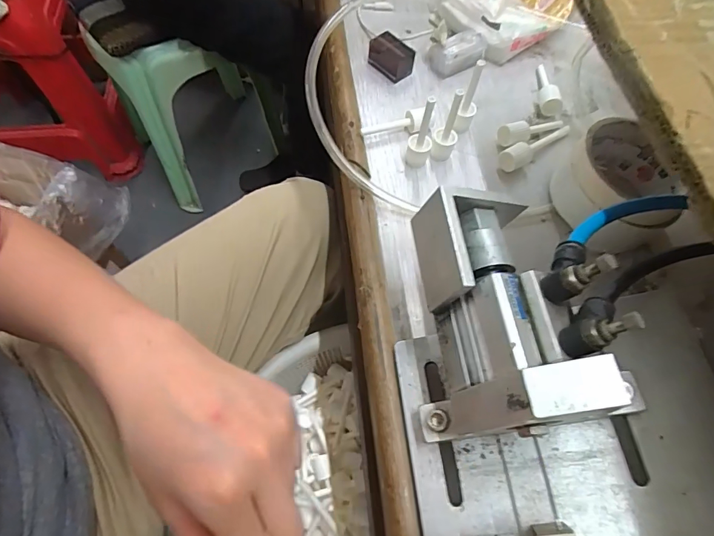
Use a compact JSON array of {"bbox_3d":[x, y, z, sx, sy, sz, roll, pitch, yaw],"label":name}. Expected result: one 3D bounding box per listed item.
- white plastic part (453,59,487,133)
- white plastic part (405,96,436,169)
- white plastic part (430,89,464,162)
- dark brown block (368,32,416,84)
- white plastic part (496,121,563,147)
[{"bbox_3d":[0.093,-0.137,0.349,0.013,0.062,0.016,20,65,8],"label":"white plastic part"},{"bbox_3d":[0.051,-0.105,0.333,0.019,0.063,0.017,11,64,4],"label":"white plastic part"},{"bbox_3d":[0.071,-0.109,0.336,0.019,0.061,0.018,16,64,6],"label":"white plastic part"},{"bbox_3d":[0.032,-0.197,0.400,0.026,0.022,0.040,-35,70,-17],"label":"dark brown block"},{"bbox_3d":[0.149,-0.116,0.369,0.069,0.015,0.021,-18,65,-25],"label":"white plastic part"}]

